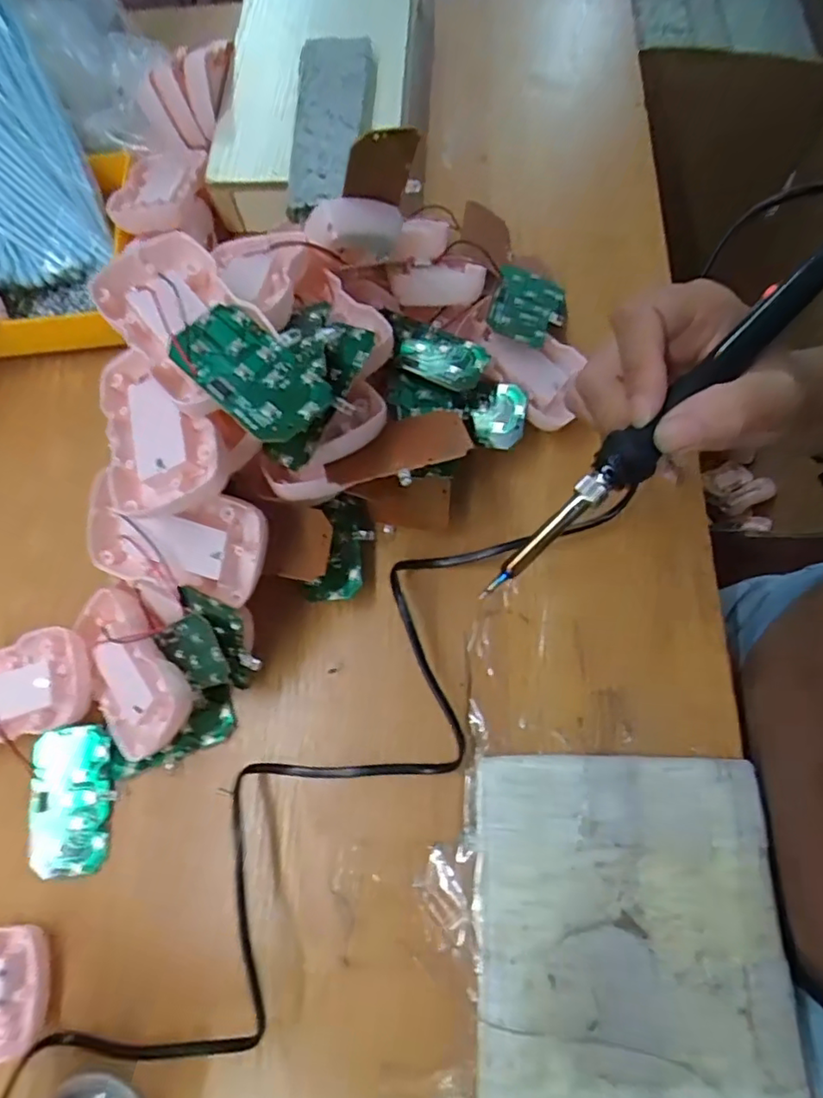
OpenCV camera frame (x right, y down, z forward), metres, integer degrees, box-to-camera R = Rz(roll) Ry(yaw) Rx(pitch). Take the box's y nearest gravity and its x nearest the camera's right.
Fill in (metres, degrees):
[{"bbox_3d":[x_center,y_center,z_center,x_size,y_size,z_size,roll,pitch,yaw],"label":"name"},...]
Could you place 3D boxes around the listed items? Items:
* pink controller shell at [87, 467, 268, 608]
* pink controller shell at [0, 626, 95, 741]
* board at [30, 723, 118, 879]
[{"bbox_3d":[-0.116,-0.006,0.295,0.088,0.018,0.052,13,104,3],"label":"pink controller shell"},{"bbox_3d":[-0.221,0.079,0.328,0.086,0.021,0.053,-15,71,-3],"label":"pink controller shell"},{"bbox_3d":[-0.181,0.133,0.313,0.037,0.014,0.072,-8,71,-1],"label":"board"}]

